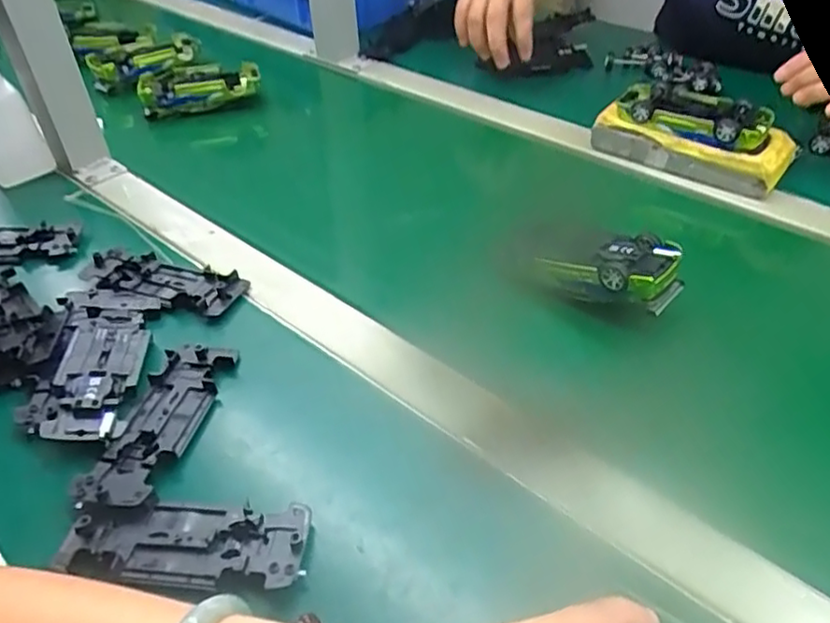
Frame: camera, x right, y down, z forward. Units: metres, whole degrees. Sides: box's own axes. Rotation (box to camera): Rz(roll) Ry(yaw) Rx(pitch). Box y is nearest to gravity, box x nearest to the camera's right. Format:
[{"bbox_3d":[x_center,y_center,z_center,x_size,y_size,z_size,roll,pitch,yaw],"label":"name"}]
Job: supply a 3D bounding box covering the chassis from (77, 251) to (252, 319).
[{"bbox_3d":[-0.187,-0.023,0.480,0.120,0.014,0.044,10,43,13],"label":"chassis"}]

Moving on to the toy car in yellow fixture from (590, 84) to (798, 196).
[{"bbox_3d":[0.258,-0.162,0.597,0.166,0.062,0.080,29,50,29],"label":"toy car in yellow fixture"}]

